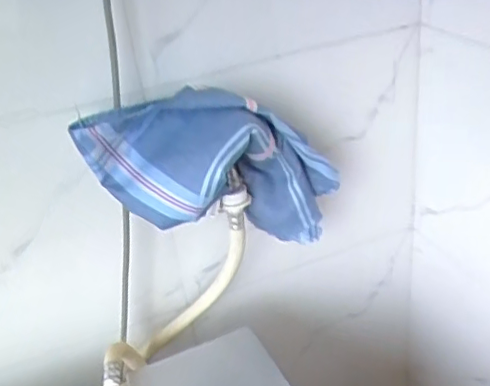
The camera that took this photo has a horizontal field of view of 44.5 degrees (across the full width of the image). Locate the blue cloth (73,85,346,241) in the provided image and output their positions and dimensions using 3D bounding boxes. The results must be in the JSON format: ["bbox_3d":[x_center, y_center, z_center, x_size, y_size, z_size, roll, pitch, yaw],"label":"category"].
[{"bbox_3d":[-0.032,-0.030,0.624,0.286,0.145,0.124,12,24,-21],"label":"blue cloth"}]

